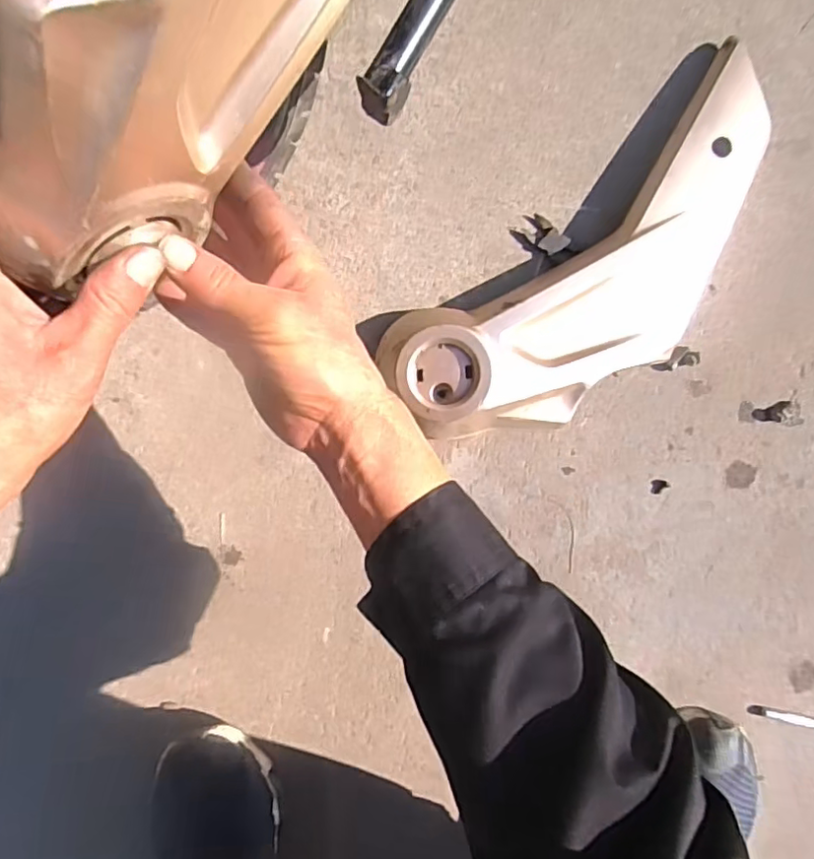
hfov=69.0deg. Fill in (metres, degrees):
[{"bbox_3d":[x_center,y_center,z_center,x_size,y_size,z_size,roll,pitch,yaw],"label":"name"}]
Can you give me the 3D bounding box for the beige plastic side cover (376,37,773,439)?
[{"bbox_3d":[0.161,-0.130,0.500,0.398,0.050,0.170,-39,93,1],"label":"beige plastic side cover"}]

